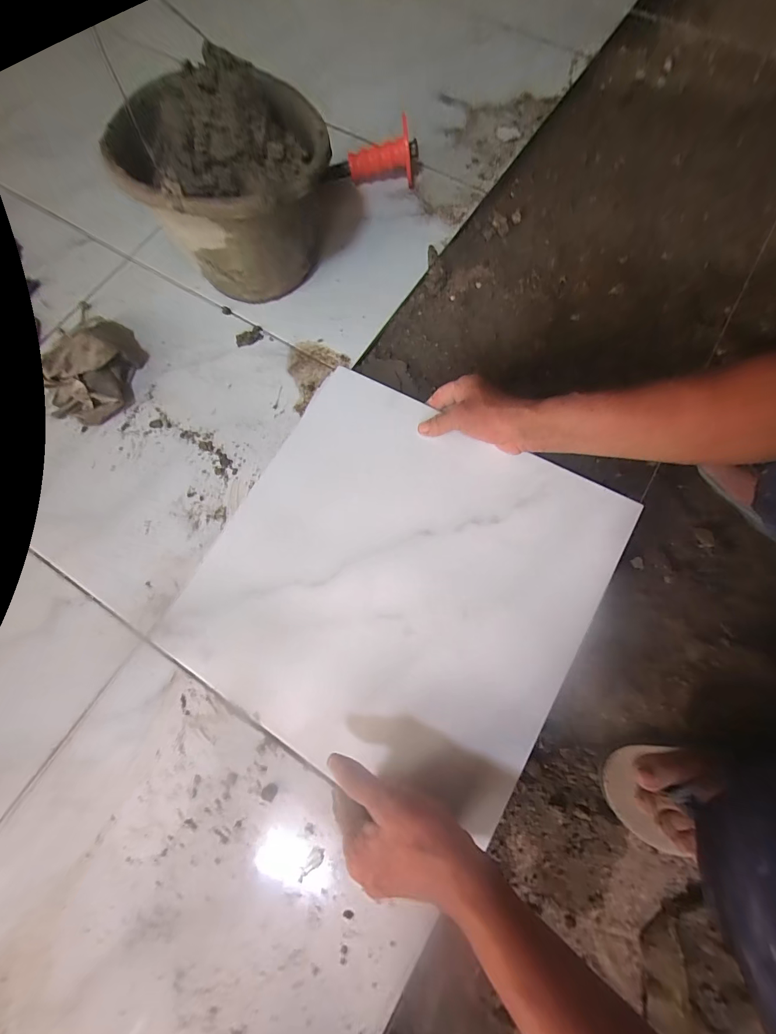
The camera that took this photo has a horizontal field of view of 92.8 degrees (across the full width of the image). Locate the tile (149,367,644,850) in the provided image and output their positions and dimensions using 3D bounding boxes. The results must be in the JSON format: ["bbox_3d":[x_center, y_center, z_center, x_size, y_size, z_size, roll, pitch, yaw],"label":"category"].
[{"bbox_3d":[0.002,0.059,0.402,0.393,0.010,0.377,27,78,14],"label":"tile"}]

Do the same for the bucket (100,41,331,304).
[{"bbox_3d":[-0.174,-0.394,0.463,0.196,0.168,0.207,0,74,2],"label":"bucket"}]

